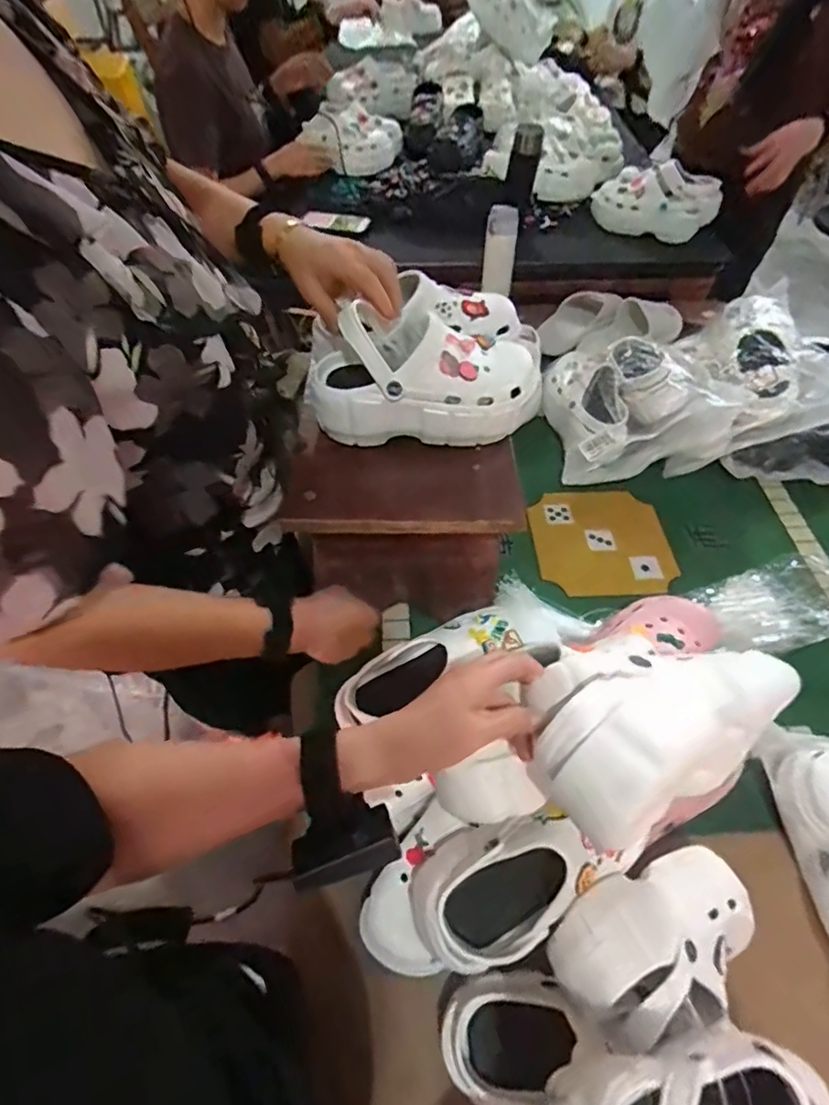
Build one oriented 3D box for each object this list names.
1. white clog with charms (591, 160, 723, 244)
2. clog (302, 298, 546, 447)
[{"bbox_3d":[0.567,-0.822,1.314,0.280,0.139,0.165,11,55,6],"label":"white clog with charms"},{"bbox_3d":[0.009,-0.205,0.630,0.258,0.105,0.131,-3,55,-4],"label":"clog"}]

